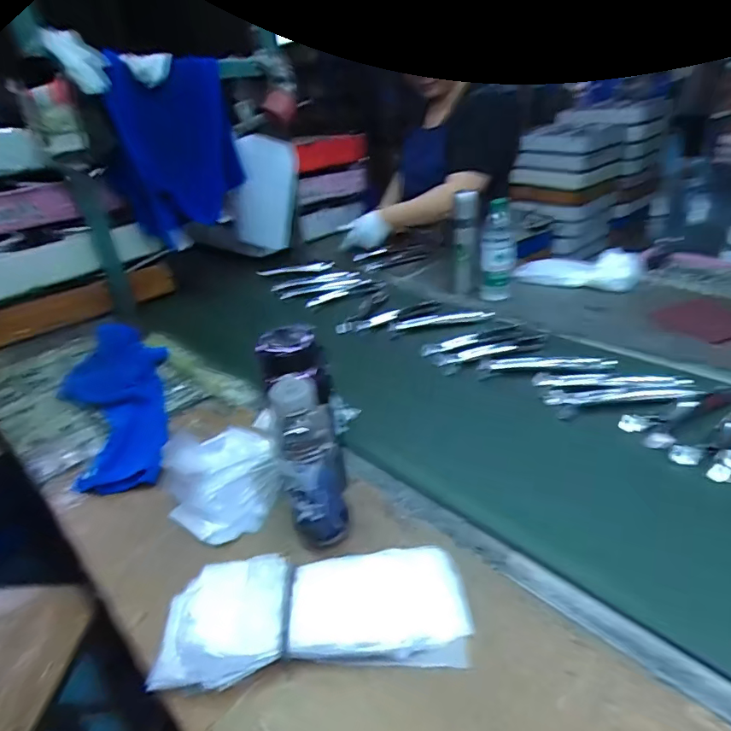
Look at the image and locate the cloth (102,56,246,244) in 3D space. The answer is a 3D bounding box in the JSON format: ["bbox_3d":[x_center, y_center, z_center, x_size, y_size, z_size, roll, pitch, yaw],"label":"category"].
[{"bbox_3d":[-0.445,-0.519,1.160,0.093,0.354,0.324,16,37,34],"label":"cloth"}]

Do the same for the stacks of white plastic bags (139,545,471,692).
[{"bbox_3d":[-0.054,0.249,0.495,0.310,0.050,0.119,-7,32,2],"label":"stacks of white plastic bags"}]

